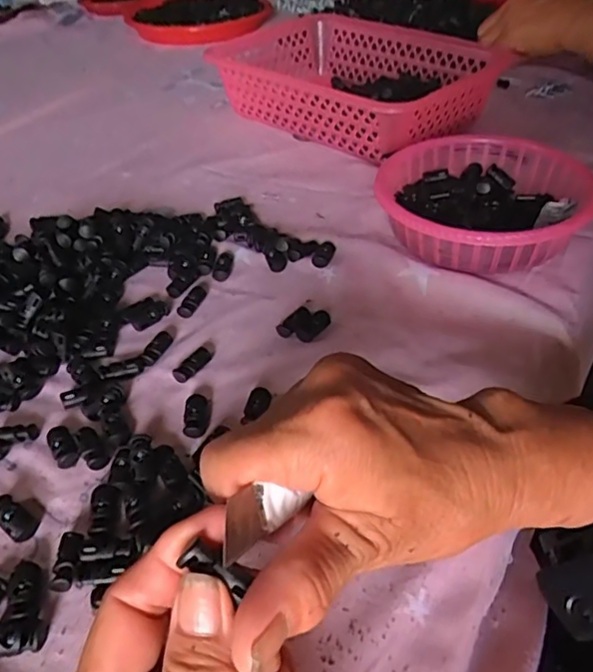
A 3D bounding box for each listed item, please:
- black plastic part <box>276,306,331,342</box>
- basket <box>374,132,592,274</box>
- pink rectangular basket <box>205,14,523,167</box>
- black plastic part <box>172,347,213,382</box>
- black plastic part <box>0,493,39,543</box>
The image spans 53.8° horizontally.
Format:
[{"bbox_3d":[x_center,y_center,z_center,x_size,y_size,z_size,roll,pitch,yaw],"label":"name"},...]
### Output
[{"bbox_3d":[0.007,-0.009,0.423,0.026,0.008,0.038,28,50,29],"label":"black plastic part"},{"bbox_3d":[0.154,-0.110,0.492,0.164,0.054,0.169,-1,42,1],"label":"basket"},{"bbox_3d":[0.061,-0.297,0.689,0.296,0.082,0.211,32,52,32],"label":"pink rectangular basket"},{"bbox_3d":[-0.069,0.018,0.390,0.013,0.008,0.030,21,47,23],"label":"black plastic part"},{"bbox_3d":[-0.150,0.097,0.310,0.029,0.009,0.015,23,48,26],"label":"black plastic part"}]

